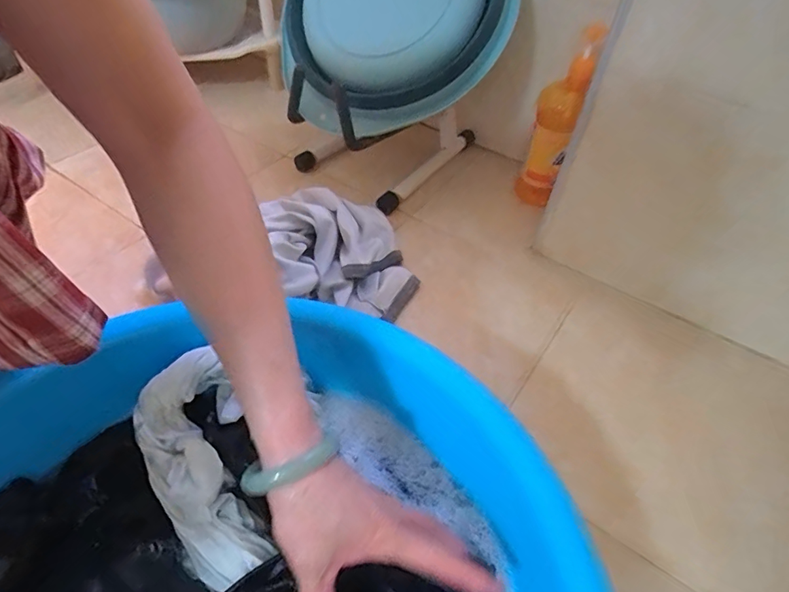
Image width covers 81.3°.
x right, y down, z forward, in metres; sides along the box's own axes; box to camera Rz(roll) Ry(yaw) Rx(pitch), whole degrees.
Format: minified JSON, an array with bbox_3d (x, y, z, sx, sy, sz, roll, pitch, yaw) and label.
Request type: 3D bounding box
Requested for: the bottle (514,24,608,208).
[{"bbox_3d":[0.258,-0.267,0.748,0.074,0.290,0.094,17,48,12],"label":"bottle"}]

